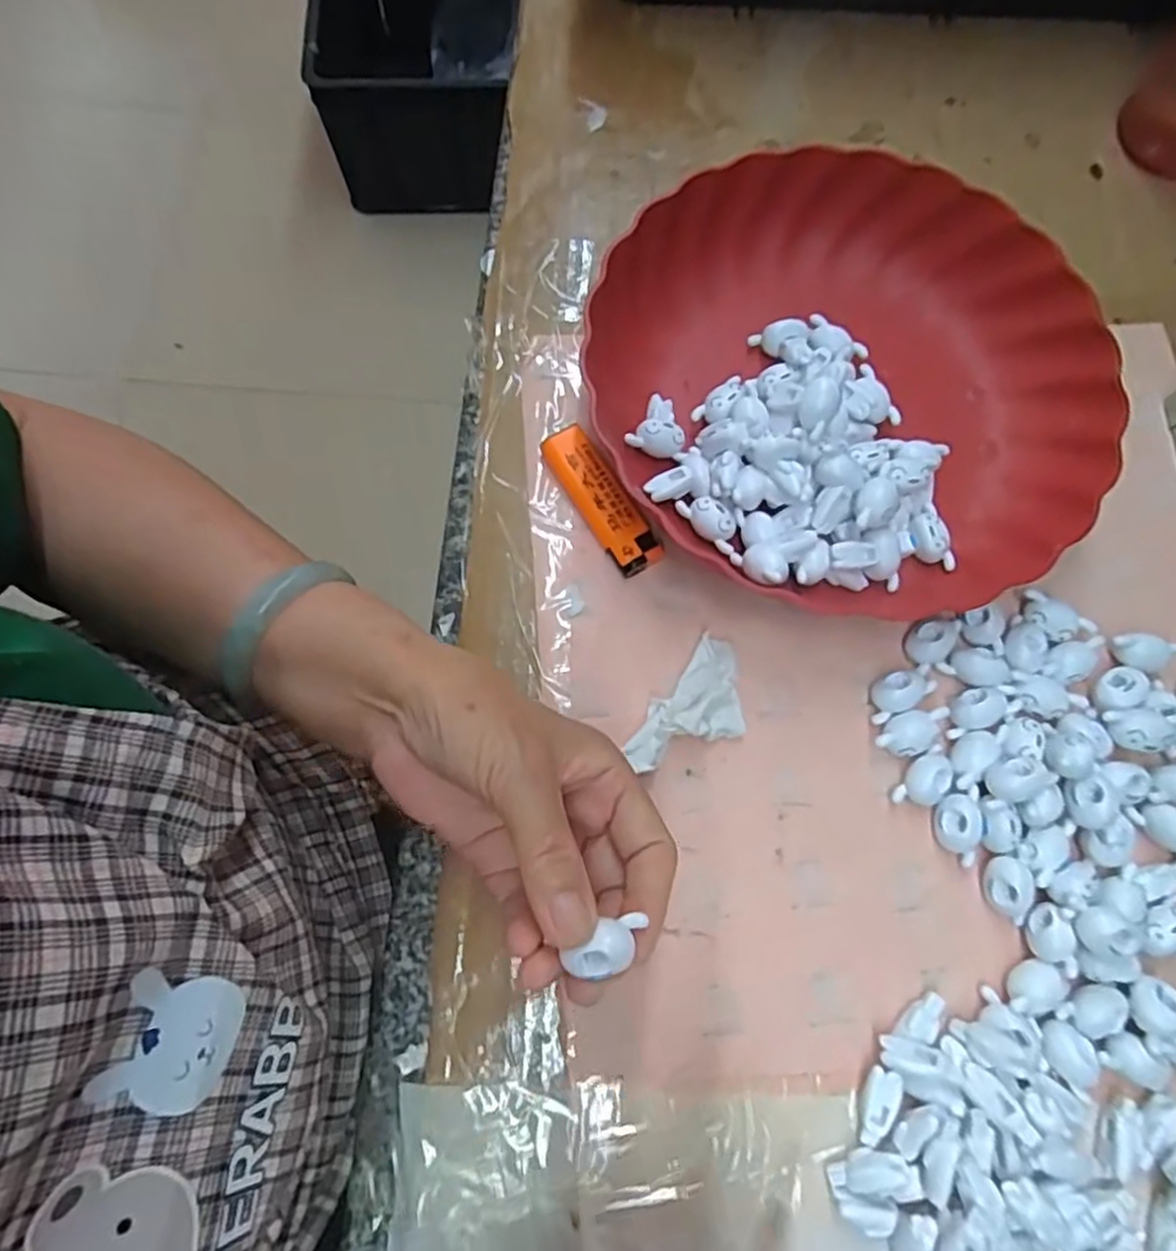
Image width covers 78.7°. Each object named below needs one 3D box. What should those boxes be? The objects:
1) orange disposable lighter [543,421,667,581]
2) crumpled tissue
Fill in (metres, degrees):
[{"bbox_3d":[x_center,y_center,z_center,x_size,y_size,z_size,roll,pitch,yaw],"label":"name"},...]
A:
[{"bbox_3d":[0.006,-0.061,0.349,0.023,0.014,0.078,-32,74,-9],"label":"orange disposable lighter"},{"bbox_3d":[0.049,0.039,0.317,0.037,0.019,0.069,39,77,13],"label":"crumpled tissue"}]

